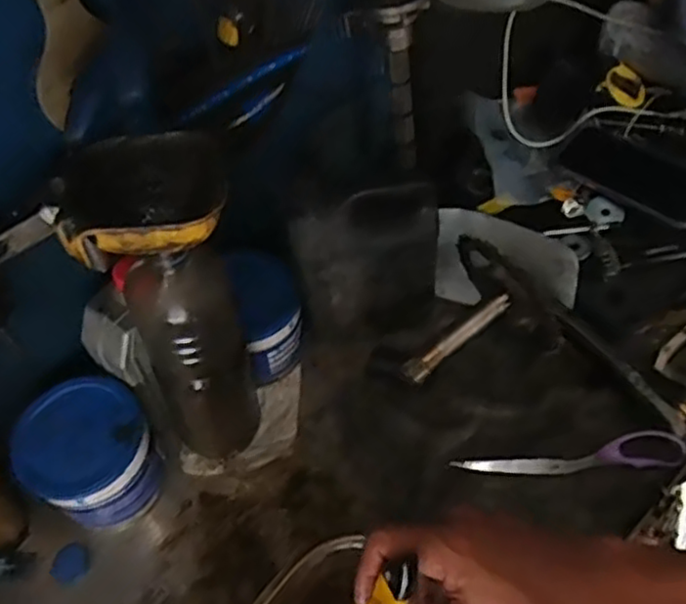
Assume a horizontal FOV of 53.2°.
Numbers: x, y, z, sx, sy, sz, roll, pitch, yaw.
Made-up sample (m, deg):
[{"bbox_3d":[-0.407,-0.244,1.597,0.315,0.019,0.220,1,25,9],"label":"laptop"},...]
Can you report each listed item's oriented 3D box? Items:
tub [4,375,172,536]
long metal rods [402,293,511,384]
[{"bbox_3d":[-0.210,0.133,0.586,0.090,0.102,0.099,-3,53,4],"label":"tub"},{"bbox_3d":[0.105,0.032,0.628,0.116,0.014,0.021,-38,57,-2],"label":"long metal rods"}]

